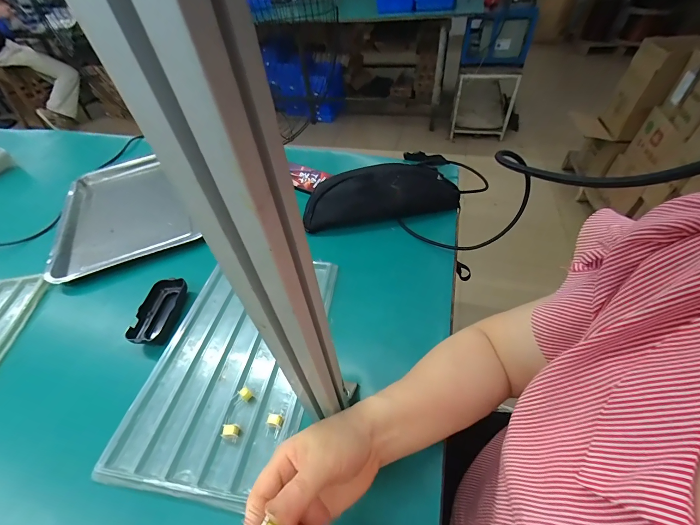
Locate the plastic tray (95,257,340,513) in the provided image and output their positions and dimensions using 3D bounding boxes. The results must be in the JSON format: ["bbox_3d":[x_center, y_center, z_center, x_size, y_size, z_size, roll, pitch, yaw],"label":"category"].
[{"bbox_3d":[-0.153,0.122,0.416,0.211,0.022,0.314,4,48,9],"label":"plastic tray"}]

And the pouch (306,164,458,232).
[{"bbox_3d":[0.054,-0.130,0.569,0.283,0.096,0.089,-7,47,-1],"label":"pouch"}]

